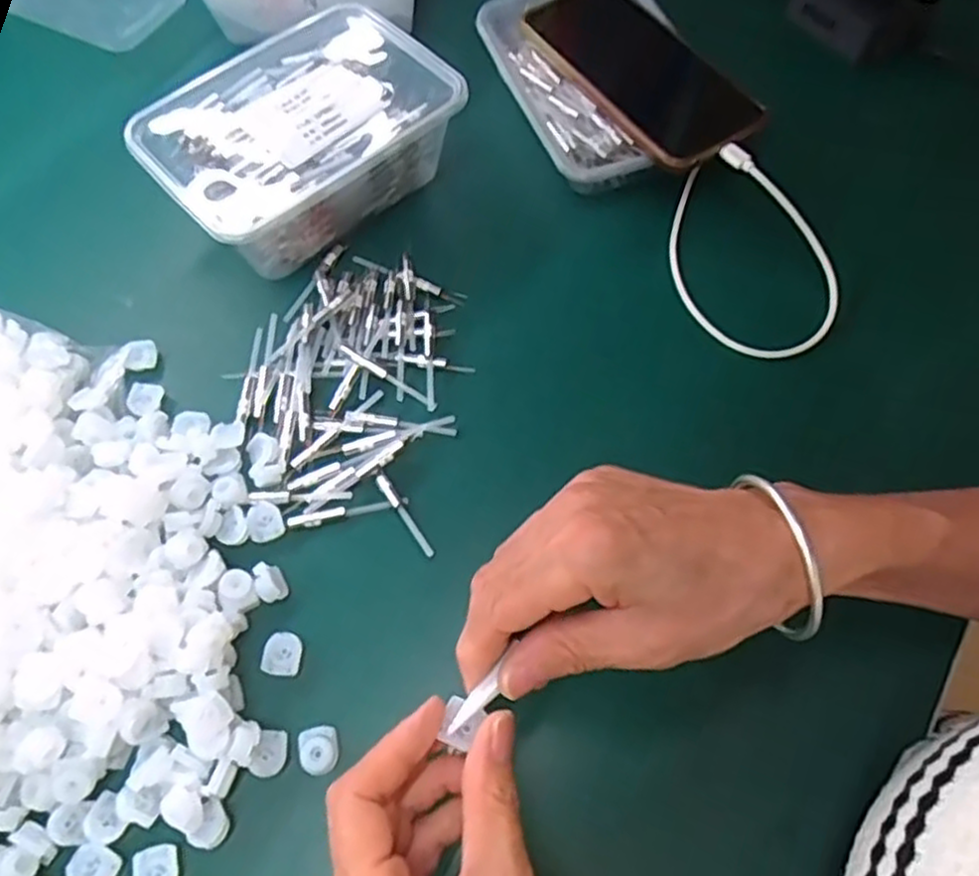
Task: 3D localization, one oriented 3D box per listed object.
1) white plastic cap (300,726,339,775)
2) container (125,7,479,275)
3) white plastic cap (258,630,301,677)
[{"bbox_3d":[-0.075,0.136,0.324,0.017,0.005,0.020,-8,63,-5],"label":"white plastic cap"},{"bbox_3d":[-0.109,-0.175,0.444,0.173,0.059,0.121,-40,70,-19],"label":"container"},{"bbox_3d":[-0.095,0.099,0.342,0.018,0.006,0.019,8,63,3],"label":"white plastic cap"}]

